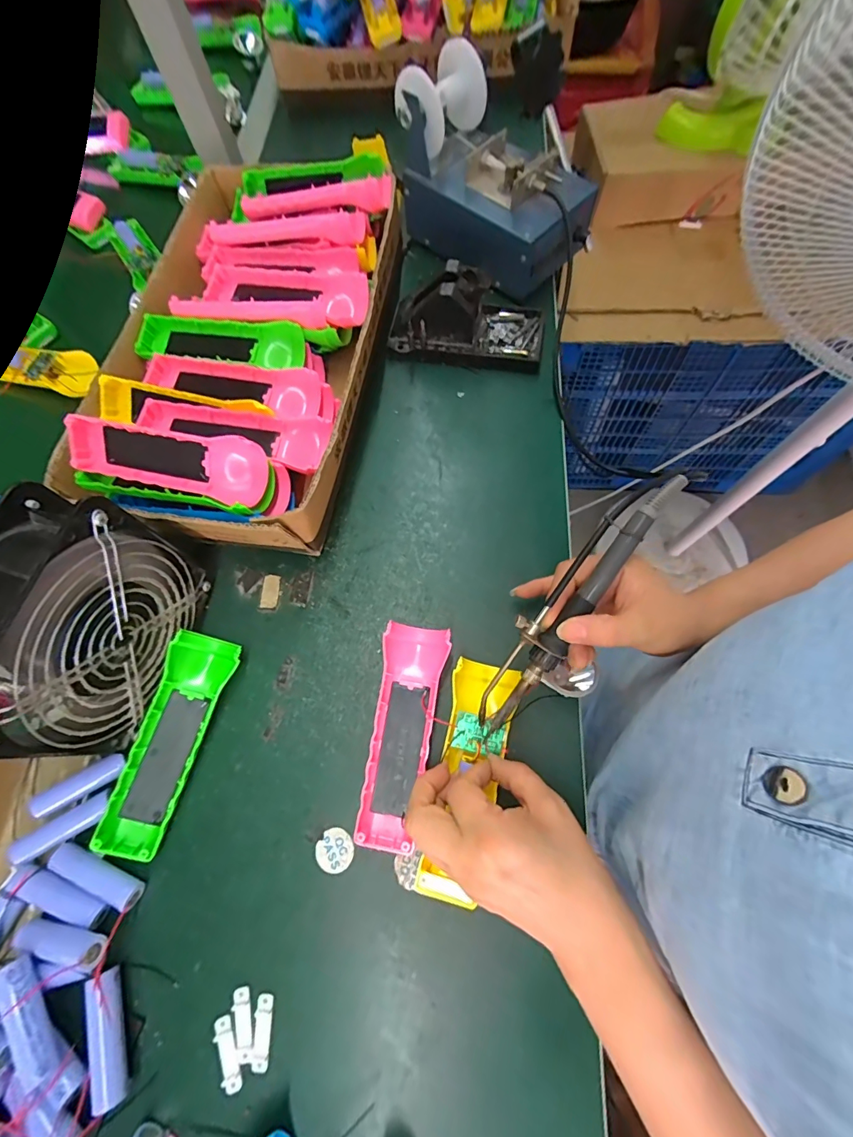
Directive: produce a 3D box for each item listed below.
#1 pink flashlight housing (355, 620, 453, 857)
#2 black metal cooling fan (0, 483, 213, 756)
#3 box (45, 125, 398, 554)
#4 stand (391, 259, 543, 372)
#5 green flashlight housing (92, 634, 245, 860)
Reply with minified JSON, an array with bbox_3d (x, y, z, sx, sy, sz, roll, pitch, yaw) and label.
[{"bbox_3d":[-0.016,0.120,0.326,0.047,0.025,0.155,7,69,3],"label":"pink flashlight housing"},{"bbox_3d":[-0.229,0.042,0.291,0.062,0.145,0.148,12,71,6],"label":"black metal cooling fan"},{"bbox_3d":[-0.164,-0.219,0.413,0.230,0.099,0.410,9,71,5],"label":"box"},{"bbox_3d":[0.044,-0.263,0.442,0.156,0.078,0.092,8,71,5],"label":"stand"},{"bbox_3d":[-0.193,0.127,0.328,0.049,0.025,0.155,17,70,6],"label":"green flashlight housing"}]

